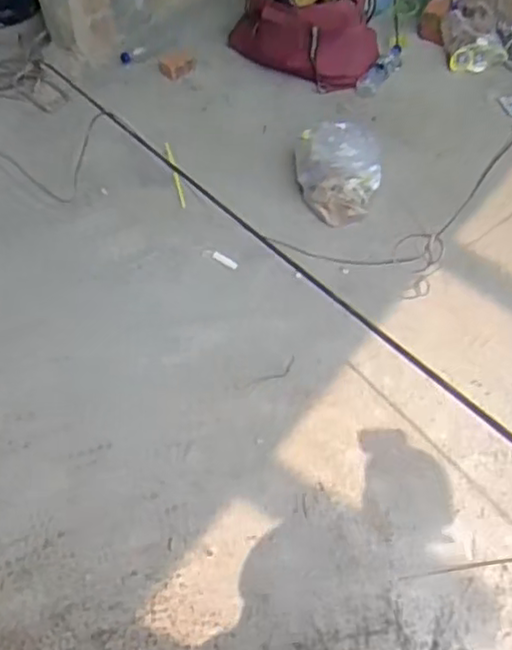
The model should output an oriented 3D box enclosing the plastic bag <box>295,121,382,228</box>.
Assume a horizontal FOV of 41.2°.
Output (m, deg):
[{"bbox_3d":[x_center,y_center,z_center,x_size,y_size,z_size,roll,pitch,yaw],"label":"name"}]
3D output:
[{"bbox_3d":[0.217,-0.409,1.832,0.222,0.148,0.227,7,54,3],"label":"plastic bag"}]

